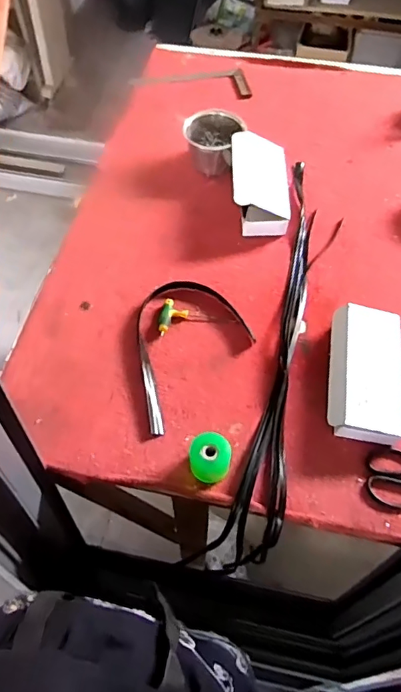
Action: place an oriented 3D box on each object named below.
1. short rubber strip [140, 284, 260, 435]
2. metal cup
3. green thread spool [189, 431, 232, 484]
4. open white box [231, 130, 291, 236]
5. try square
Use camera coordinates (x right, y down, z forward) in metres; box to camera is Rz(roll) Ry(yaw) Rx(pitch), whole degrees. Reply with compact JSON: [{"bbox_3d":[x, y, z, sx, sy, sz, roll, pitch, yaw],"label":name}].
[{"bbox_3d":[-0.046,-0.006,0.844,0.195,0.010,0.275,38,65,19],"label":"short rubber strip"},{"bbox_3d":[0.024,-0.439,1.076,0.132,0.082,0.125,1,59,-1],"label":"metal cup"},{"bbox_3d":[0.014,0.165,0.715,0.062,0.057,0.063,4,59,1],"label":"green thread spool"},{"bbox_3d":[0.121,-0.332,1.004,0.119,0.077,0.233,1,59,-1],"label":"open white box"},{"bbox_3d":[-0.025,-0.661,1.248,0.294,0.014,0.129,-9,59,-7],"label":"try square"}]

